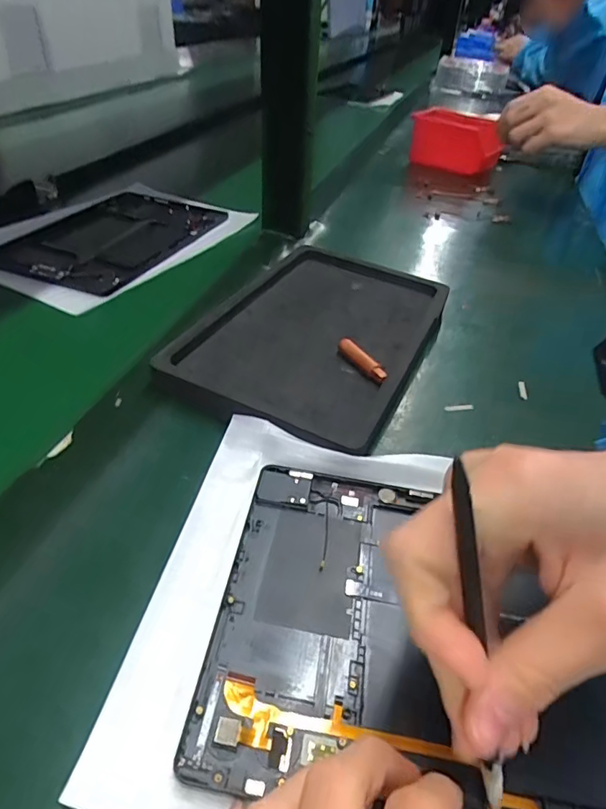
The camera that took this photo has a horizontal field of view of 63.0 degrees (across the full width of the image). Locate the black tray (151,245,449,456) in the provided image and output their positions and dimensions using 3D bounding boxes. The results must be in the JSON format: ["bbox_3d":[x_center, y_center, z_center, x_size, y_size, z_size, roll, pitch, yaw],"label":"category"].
[{"bbox_3d":[0.010,-0.062,0.407,0.174,0.025,0.249,19,41,15],"label":"black tray"}]

